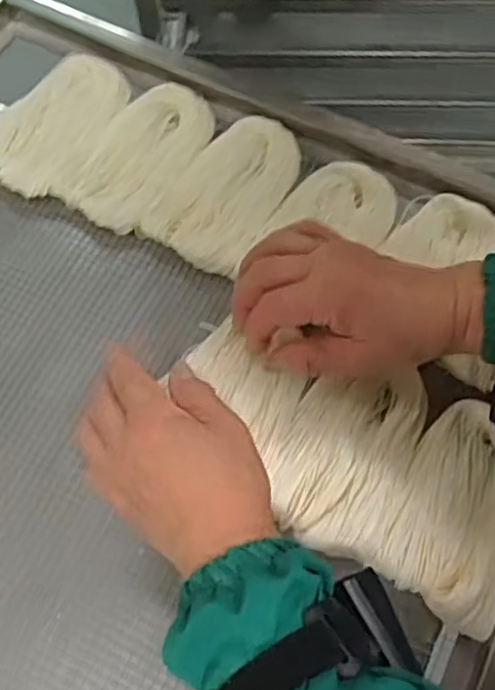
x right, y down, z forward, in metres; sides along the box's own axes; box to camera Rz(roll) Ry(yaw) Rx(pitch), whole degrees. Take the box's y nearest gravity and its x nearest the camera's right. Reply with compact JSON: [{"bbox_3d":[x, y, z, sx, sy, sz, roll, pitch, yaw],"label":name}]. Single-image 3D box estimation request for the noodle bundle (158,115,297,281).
[{"bbox_3d":[-0.012,-0.124,0.566,0.073,0.013,0.141,24,68,12],"label":"noodle bundle"}]

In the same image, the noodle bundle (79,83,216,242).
[{"bbox_3d":[-0.079,-0.155,0.579,0.075,0.020,0.144,19,67,10],"label":"noodle bundle"}]

